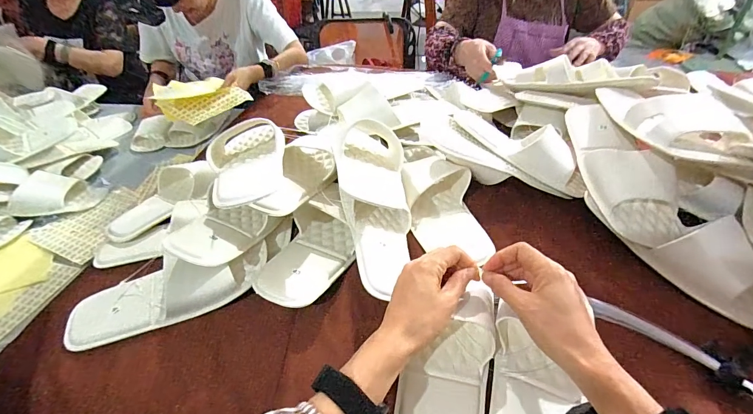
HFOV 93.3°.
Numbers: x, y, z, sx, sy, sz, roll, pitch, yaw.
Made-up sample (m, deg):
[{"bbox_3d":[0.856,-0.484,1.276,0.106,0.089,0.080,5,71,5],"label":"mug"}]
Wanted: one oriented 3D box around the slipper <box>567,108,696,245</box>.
[{"bbox_3d":[0.356,-0.069,0.519,0.097,0.055,0.262,-3,55,0],"label":"slipper"}]

